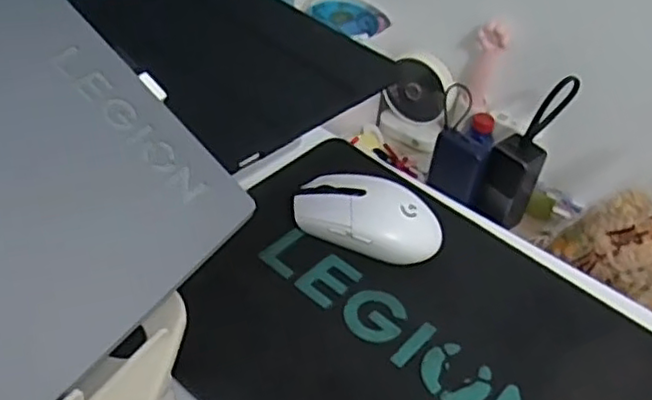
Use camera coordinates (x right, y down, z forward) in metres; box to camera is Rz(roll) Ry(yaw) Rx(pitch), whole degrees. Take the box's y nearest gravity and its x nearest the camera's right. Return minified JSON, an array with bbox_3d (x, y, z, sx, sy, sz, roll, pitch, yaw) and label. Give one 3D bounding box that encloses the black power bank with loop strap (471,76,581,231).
[{"bbox_3d":[0.242,-0.056,0.821,0.063,0.169,0.070,26,47,19],"label":"black power bank with loop strap"}]

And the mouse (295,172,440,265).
[{"bbox_3d":[0.031,0.015,0.494,0.112,0.041,0.058,17,45,10],"label":"mouse"}]

